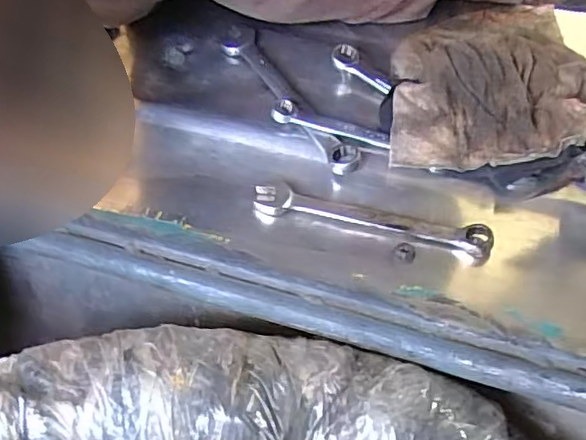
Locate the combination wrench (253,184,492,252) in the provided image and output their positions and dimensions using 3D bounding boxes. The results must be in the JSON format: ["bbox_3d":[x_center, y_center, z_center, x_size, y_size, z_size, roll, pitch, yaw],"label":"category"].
[{"bbox_3d":[0.046,-0.001,0.358,0.145,0.009,0.020,11,55,13],"label":"combination wrench"}]

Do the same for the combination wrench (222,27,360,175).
[{"bbox_3d":[-0.004,-0.091,0.417,0.024,0.013,0.166,-29,56,-16],"label":"combination wrench"}]

